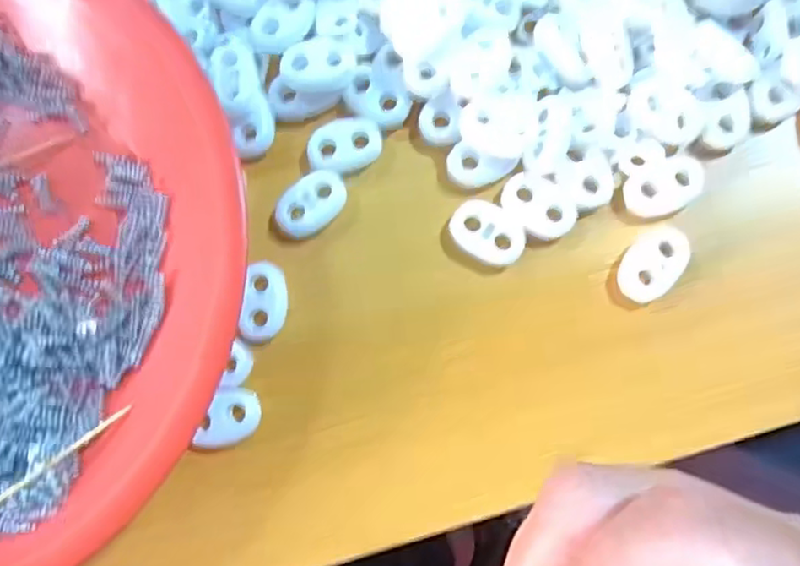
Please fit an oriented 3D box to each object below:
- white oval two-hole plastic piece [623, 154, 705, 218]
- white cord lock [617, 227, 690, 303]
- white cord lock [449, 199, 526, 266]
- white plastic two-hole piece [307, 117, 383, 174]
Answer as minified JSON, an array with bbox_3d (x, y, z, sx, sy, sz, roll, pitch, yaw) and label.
[{"bbox_3d":[0.076,-0.028,0.187,0.023,0.004,0.014,-25,81,-2],"label":"white oval two-hole plastic piece"},{"bbox_3d":[0.072,-0.005,0.187,0.015,0.005,0.023,43,85,8],"label":"white cord lock"},{"bbox_3d":[0.026,-0.015,0.192,0.022,0.005,0.015,31,83,7],"label":"white cord lock"},{"bbox_3d":[-0.017,-0.041,0.195,0.022,0.004,0.015,-24,81,-2],"label":"white plastic two-hole piece"}]

